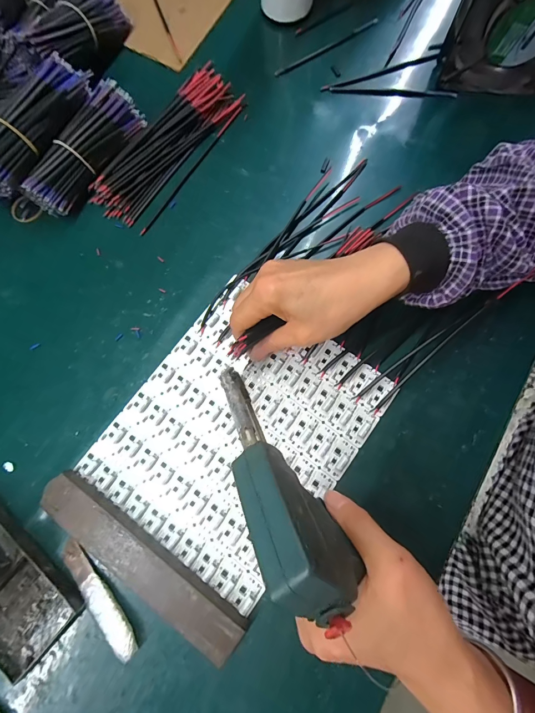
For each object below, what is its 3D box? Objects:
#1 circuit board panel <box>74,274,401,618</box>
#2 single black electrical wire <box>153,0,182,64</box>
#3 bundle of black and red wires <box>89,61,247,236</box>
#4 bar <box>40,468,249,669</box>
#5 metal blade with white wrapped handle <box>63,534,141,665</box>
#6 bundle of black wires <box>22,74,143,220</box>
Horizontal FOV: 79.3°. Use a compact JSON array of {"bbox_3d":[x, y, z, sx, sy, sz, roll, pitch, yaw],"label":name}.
[{"bbox_3d":[-0.027,0.065,0.299,0.194,0.007,0.233,36,81,8],"label":"circuit board panel"},{"bbox_3d":[-0.139,-0.442,0.409,0.006,0.007,0.177,-21,79,-3],"label":"single black electrical wire"},{"bbox_3d":[-0.110,-0.240,0.367,0.074,0.012,0.211,33,81,8],"label":"bundle of black and red wires"},{"bbox_3d":[-0.108,0.171,0.271,0.198,0.018,0.037,34,81,8],"label":"bar"},{"bbox_3d":[-0.143,0.202,0.268,0.021,0.010,0.102,-44,81,-7],"label":"metal blade with white wrapped handle"},{"bbox_3d":[-0.193,-0.219,0.346,0.051,0.040,0.149,25,80,6],"label":"bundle of black wires"}]

